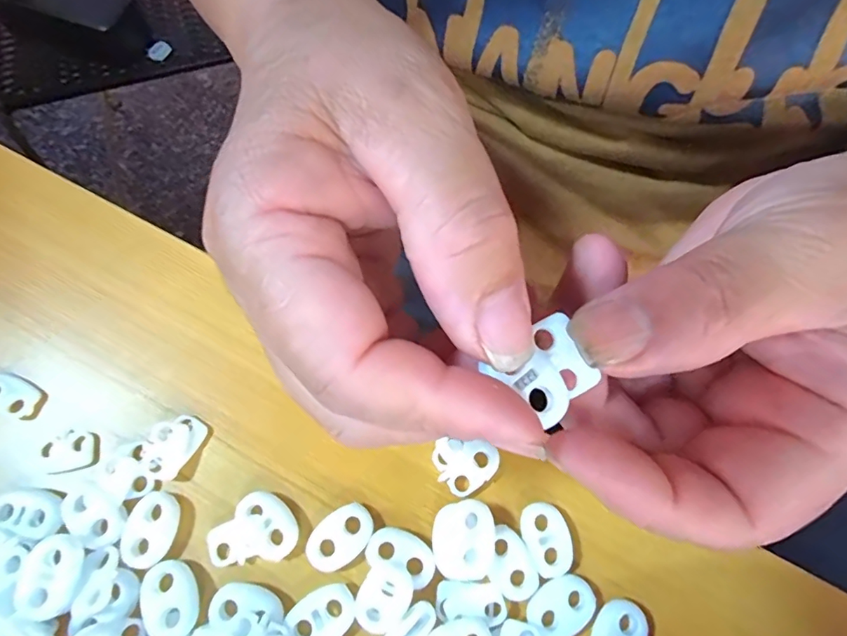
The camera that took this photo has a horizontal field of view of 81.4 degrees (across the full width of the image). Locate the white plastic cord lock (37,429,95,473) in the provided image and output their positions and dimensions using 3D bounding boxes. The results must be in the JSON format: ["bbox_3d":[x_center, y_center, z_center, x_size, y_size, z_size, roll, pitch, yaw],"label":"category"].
[{"bbox_3d":[-0.120,0.044,0.164,0.017,0.004,0.013,-12,72,-5],"label":"white plastic cord lock"}]

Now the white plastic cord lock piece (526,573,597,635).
[{"bbox_3d":[0.043,0.089,0.151,0.021,0.004,0.015,-32,74,-11],"label":"white plastic cord lock piece"}]

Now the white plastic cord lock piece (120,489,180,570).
[{"bbox_3d":[-0.087,0.066,0.155,0.015,0.004,0.022,14,71,4],"label":"white plastic cord lock piece"}]

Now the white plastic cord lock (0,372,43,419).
[{"bbox_3d":[-0.143,0.027,0.171,0.020,0.004,0.012,26,72,8],"label":"white plastic cord lock"}]

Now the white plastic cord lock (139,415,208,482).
[{"bbox_3d":[-0.085,0.042,0.166,0.017,0.004,0.021,27,72,8],"label":"white plastic cord lock"}]

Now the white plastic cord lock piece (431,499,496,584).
[{"bbox_3d":[0.012,0.069,0.153,0.019,0.008,0.023,4,71,0],"label":"white plastic cord lock piece"}]

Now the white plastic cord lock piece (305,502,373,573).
[{"bbox_3d":[-0.027,0.070,0.157,0.015,0.004,0.022,43,75,12],"label":"white plastic cord lock piece"}]

